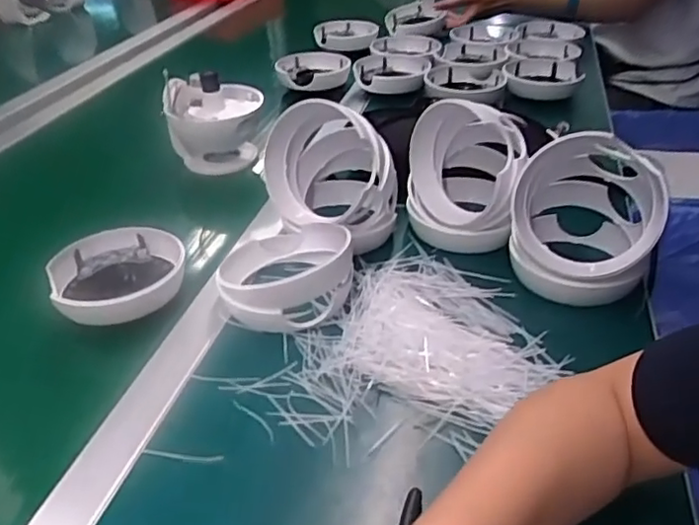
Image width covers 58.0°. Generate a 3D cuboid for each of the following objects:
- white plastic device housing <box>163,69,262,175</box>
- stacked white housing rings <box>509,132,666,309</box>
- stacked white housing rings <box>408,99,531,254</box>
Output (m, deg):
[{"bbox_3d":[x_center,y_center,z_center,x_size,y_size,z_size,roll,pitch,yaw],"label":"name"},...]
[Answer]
[{"bbox_3d":[-0.167,-0.175,0.790,0.112,0.121,0.106,-8,35,-10],"label":"white plastic device housing"},{"bbox_3d":[0.205,-0.046,0.546,0.112,0.129,0.111,12,37,19],"label":"stacked white housing rings"},{"bbox_3d":[0.111,-0.092,0.620,0.101,0.124,0.116,3,35,6],"label":"stacked white housing rings"}]

